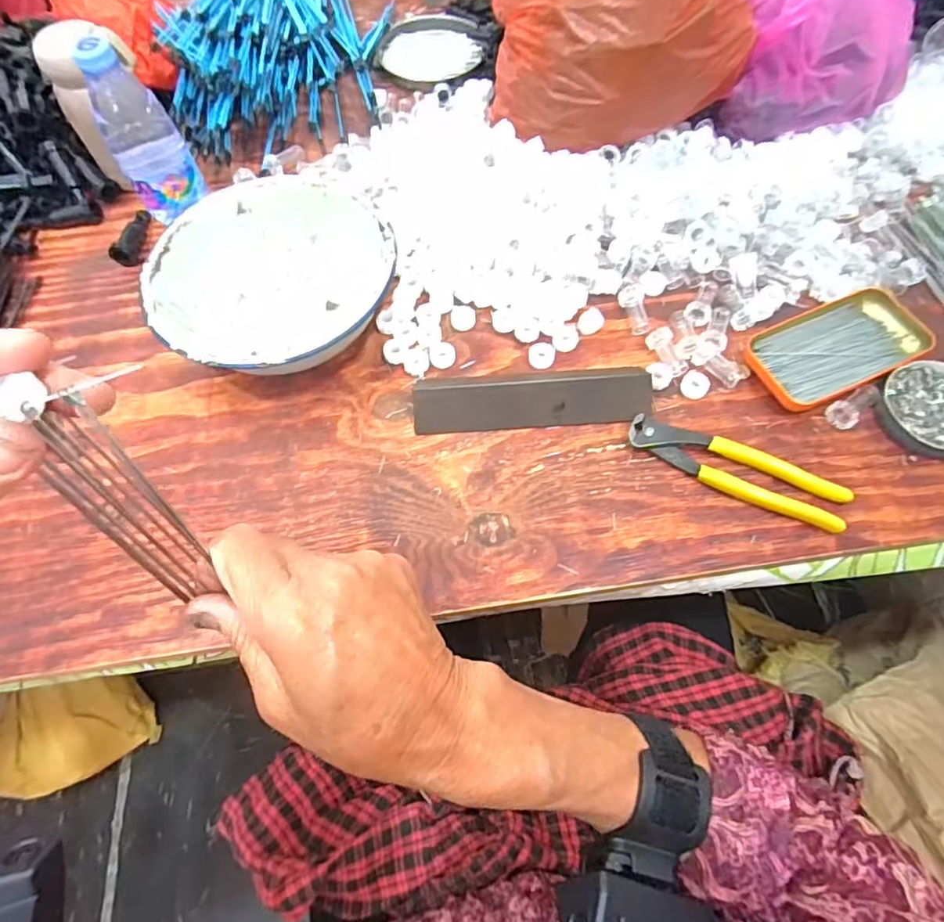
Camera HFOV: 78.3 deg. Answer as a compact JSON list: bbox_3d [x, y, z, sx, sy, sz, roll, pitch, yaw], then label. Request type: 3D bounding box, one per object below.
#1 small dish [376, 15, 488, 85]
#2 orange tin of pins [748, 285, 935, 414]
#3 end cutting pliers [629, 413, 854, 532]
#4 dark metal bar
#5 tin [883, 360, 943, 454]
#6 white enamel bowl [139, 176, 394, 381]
[{"bbox_3d":[-0.047,-0.503,0.704,0.126,0.011,0.124,-1,63,3],"label":"small dish"},{"bbox_3d":[0.305,-0.098,0.488,0.146,0.017,0.082,-23,65,-8],"label":"orange tin of pins"},{"bbox_3d":[0.203,0.004,0.449,0.163,0.020,0.037,24,67,14],"label":"end cutting pliers"},{"bbox_3d":[0.049,-0.056,0.479,0.191,0.024,0.049,-4,63,1],"label":"dark metal bar"},{"bbox_3d":[0.373,-0.044,0.465,0.080,0.016,0.081,-1,63,3],"label":"tin"},{"bbox_3d":[-0.175,-0.171,0.523,0.211,0.052,0.180,-11,63,-2],"label":"white enamel bowl"}]

